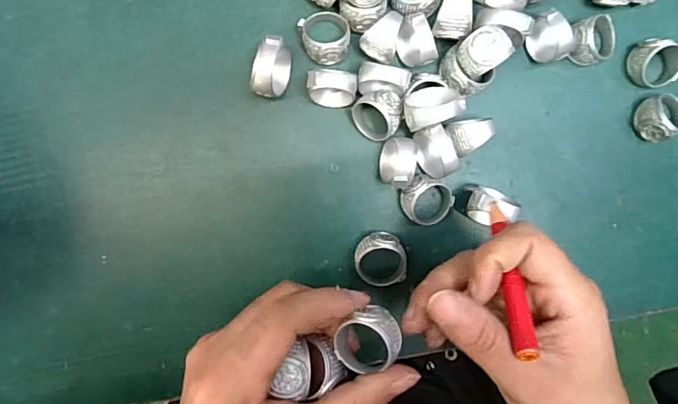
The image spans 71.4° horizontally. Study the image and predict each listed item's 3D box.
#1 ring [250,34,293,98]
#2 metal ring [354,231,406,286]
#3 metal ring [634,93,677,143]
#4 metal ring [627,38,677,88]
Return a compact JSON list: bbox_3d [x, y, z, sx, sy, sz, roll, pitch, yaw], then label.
[{"bbox_3d":[-0.033,-0.066,0.236,0.016,0.024,0.028,11,93,-3],"label":"ring"},{"bbox_3d":[0.022,0.030,0.249,0.027,0.017,0.028,-6,94,-2],"label":"metal ring"},{"bbox_3d":[0.174,-0.046,0.251,0.025,0.017,0.022,-22,94,-1],"label":"metal ring"},{"bbox_3d":[0.168,-0.074,0.249,0.024,0.018,0.025,0,94,-3],"label":"metal ring"}]

